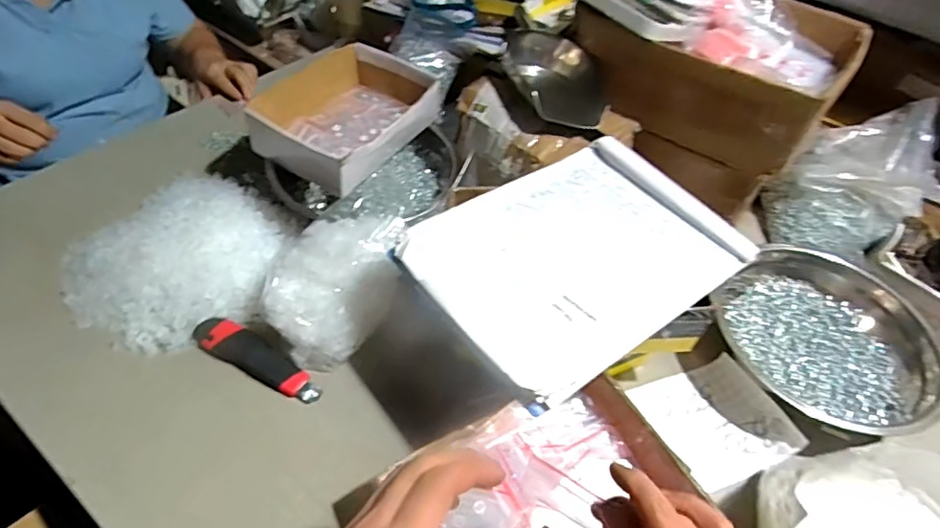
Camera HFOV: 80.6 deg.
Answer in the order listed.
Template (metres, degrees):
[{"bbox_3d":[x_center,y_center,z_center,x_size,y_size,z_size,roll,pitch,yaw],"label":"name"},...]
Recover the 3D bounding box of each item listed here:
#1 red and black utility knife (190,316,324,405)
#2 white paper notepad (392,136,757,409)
[{"bbox_3d":[-0.230,0.101,0.601,0.159,0.023,0.040,25,50,15],"label":"red and black utility knife"},{"bbox_3d":[0.108,-0.016,0.541,0.299,0.015,0.217,-28,57,-28],"label":"white paper notepad"}]

